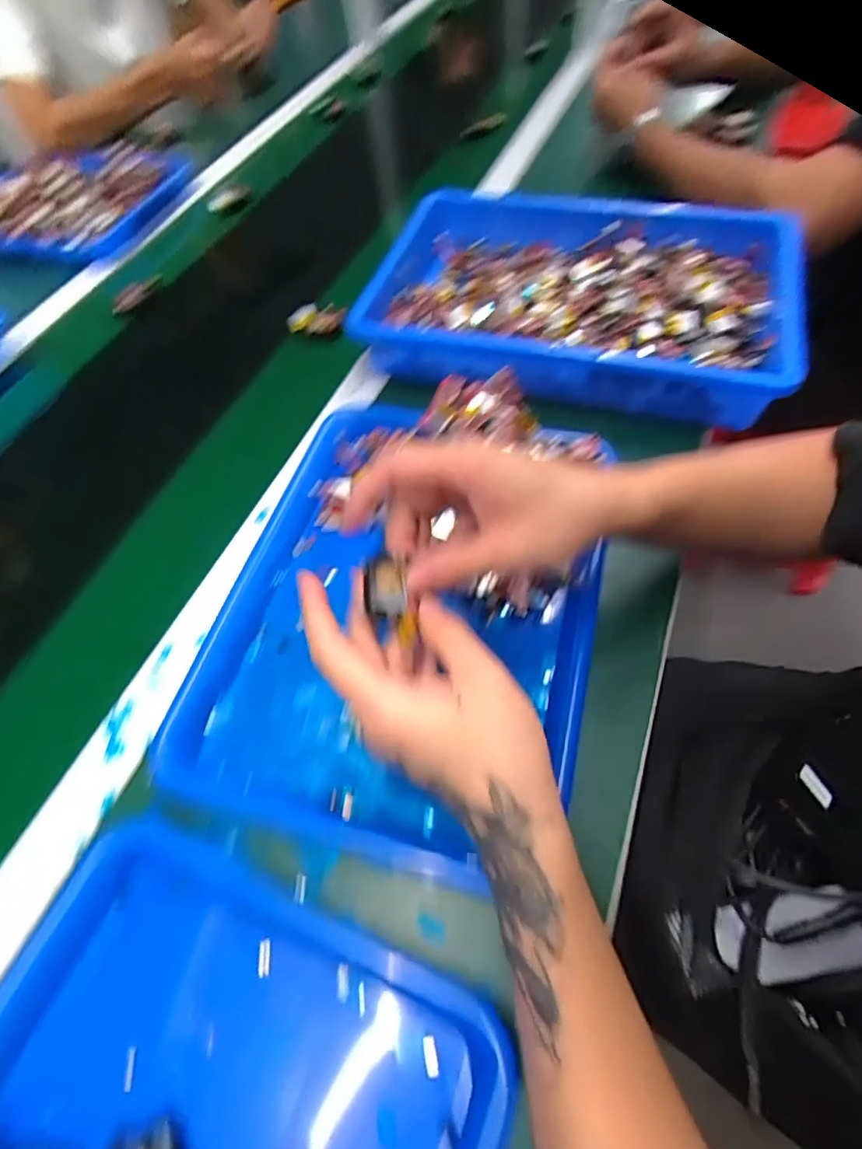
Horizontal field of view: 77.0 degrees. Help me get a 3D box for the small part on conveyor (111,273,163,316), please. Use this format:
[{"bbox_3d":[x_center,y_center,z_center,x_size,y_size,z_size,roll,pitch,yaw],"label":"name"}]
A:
[{"bbox_3d":[-0.351,-0.333,0.643,0.076,0.020,0.014,-29,58,12],"label":"small part on conveyor"}]

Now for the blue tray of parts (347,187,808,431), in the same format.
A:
[{"bbox_3d":[0.132,-0.269,0.525,0.387,0.057,0.255,10,60,11],"label":"blue tray of parts"}]

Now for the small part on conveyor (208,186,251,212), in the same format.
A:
[{"bbox_3d":[-0.279,-0.519,0.747,0.064,0.017,0.017,-14,56,16],"label":"small part on conveyor"}]

